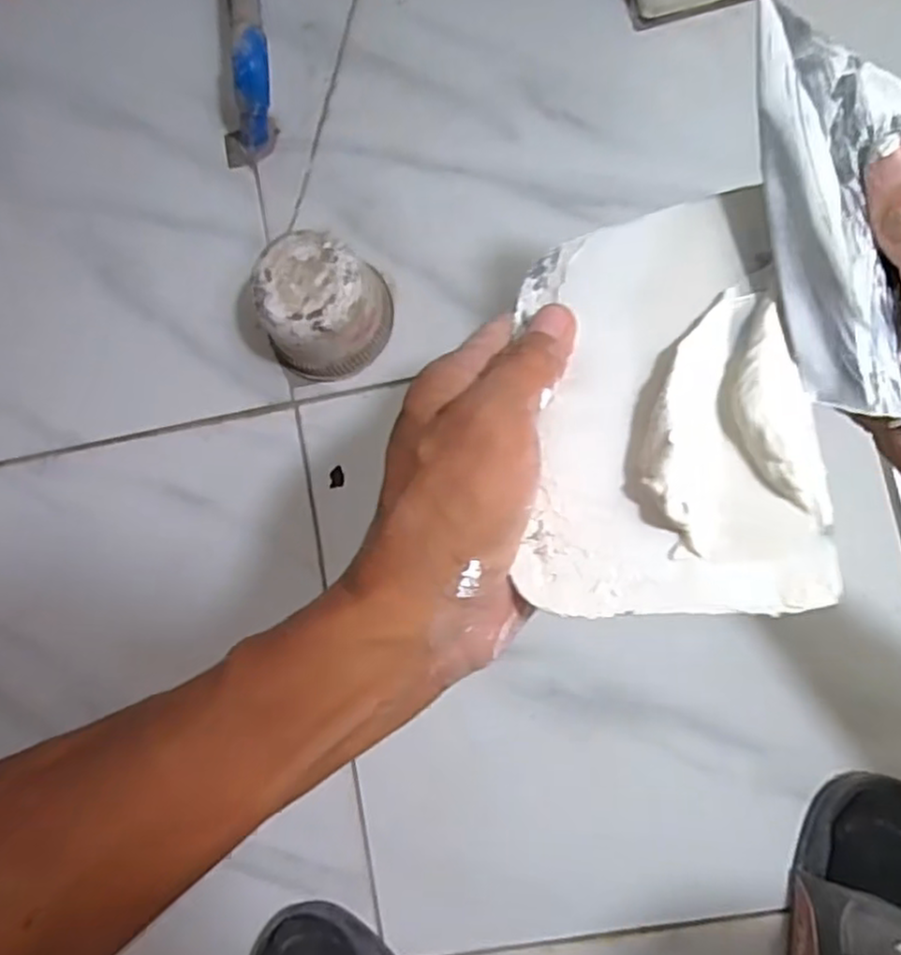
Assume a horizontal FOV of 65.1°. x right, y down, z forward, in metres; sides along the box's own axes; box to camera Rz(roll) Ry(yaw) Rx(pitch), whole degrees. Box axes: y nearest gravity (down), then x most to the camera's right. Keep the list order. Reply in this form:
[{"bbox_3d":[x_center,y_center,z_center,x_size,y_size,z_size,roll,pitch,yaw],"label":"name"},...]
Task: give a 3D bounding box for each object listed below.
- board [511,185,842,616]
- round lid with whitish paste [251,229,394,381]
[{"bbox_3d":[0.061,-0.028,0.220,0.084,0.012,0.141,-12,62,27],"label":"board"},{"bbox_3d":[-0.087,-0.117,0.492,0.074,0.080,0.080,-1,82,4],"label":"round lid with whitish paste"}]

